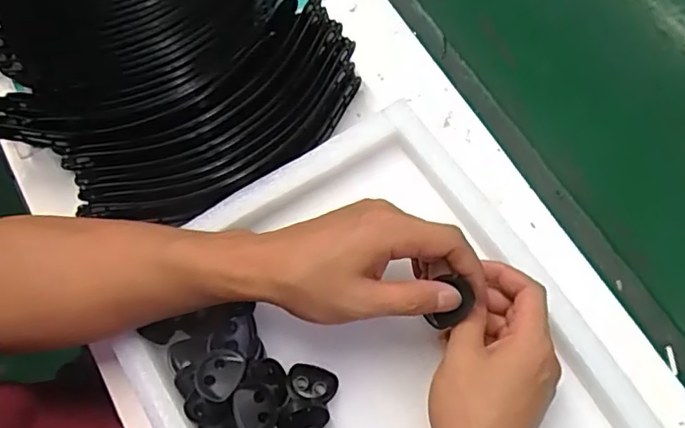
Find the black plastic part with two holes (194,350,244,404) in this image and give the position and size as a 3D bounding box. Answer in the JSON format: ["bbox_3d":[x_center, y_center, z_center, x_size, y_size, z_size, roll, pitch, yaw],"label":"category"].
[{"bbox_3d":[-0.084,0.109,0.385,0.029,0.020,0.034,30,74,11],"label":"black plastic part with two holes"}]

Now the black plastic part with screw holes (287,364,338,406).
[{"bbox_3d":[-0.022,0.120,0.397,0.035,0.019,0.025,13,72,6],"label":"black plastic part with screw holes"}]

